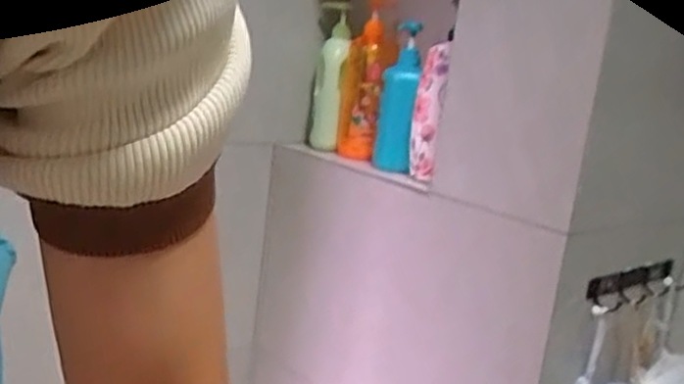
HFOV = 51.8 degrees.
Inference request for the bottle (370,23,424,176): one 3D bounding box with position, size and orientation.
[{"bbox_3d":[0.105,-0.145,1.099,0.049,0.233,0.086,4,6,-32],"label":"bottle"}]

